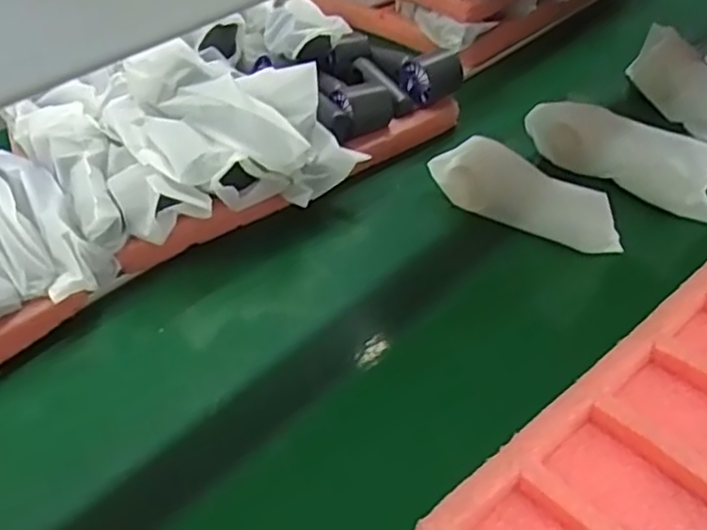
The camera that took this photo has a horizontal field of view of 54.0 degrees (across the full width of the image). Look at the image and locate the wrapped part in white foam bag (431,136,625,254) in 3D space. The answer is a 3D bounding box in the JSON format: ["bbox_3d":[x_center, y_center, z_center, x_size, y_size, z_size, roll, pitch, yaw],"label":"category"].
[{"bbox_3d":[0.166,-0.069,0.677,0.192,0.080,0.036,23,48,24],"label":"wrapped part in white foam bag"}]

